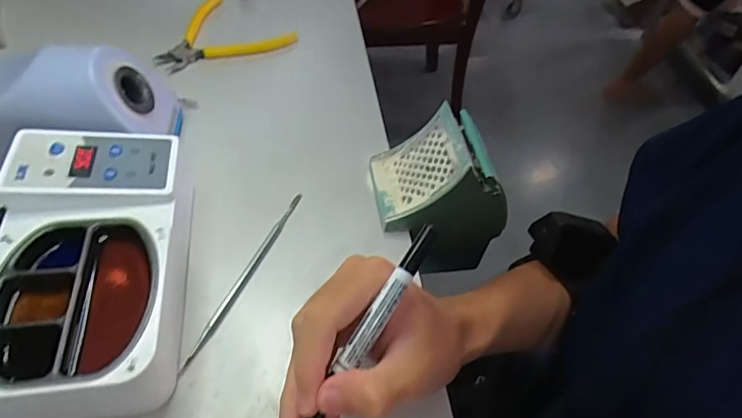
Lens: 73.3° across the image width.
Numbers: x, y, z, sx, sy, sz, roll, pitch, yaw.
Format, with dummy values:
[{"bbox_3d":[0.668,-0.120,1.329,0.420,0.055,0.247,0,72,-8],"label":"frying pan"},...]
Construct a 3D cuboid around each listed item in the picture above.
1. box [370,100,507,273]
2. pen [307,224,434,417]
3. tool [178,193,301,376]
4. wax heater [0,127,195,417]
[{"bbox_3d":[0.058,-0.014,0.444,0.108,0.133,0.080,-5,52,-10],"label":"box"},{"bbox_3d":[-0.001,0.064,0.256,0.011,0.009,0.127,29,80,20],"label":"pen"},{"bbox_3d":[-0.092,0.046,0.374,0.008,0.005,0.166,19,52,10],"label":"tool"},{"bbox_3d":[-0.232,0.037,0.323,0.221,0.084,0.192,-4,52,-8],"label":"wax heater"}]

